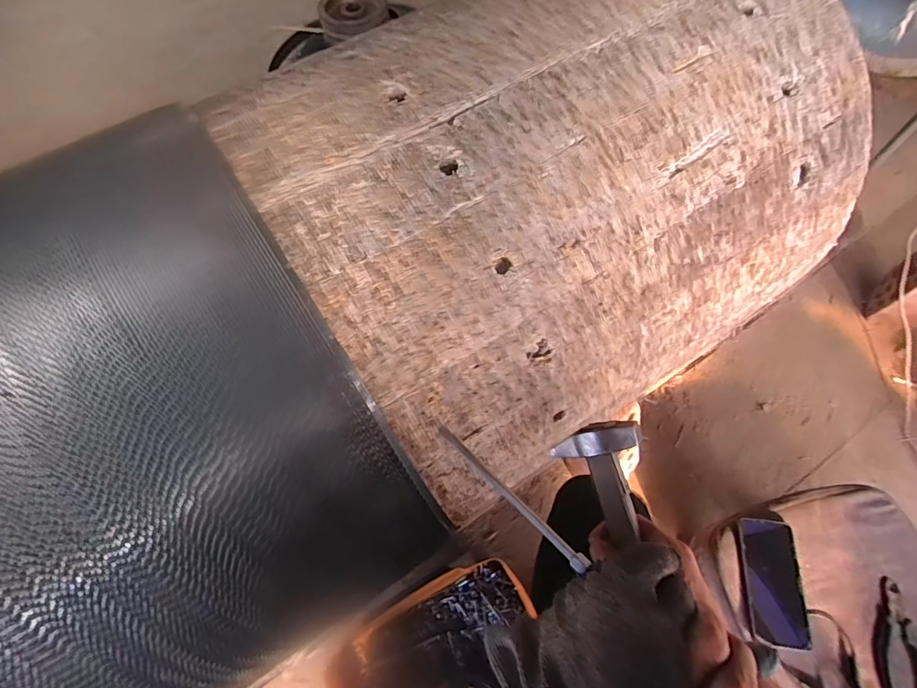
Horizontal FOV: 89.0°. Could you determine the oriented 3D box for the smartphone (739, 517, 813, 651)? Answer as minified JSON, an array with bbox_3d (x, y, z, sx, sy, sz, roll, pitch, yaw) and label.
[{"bbox_3d":[0.448,0.336,0.661,0.074,0.011,0.157,1,68,8],"label":"smartphone"}]

